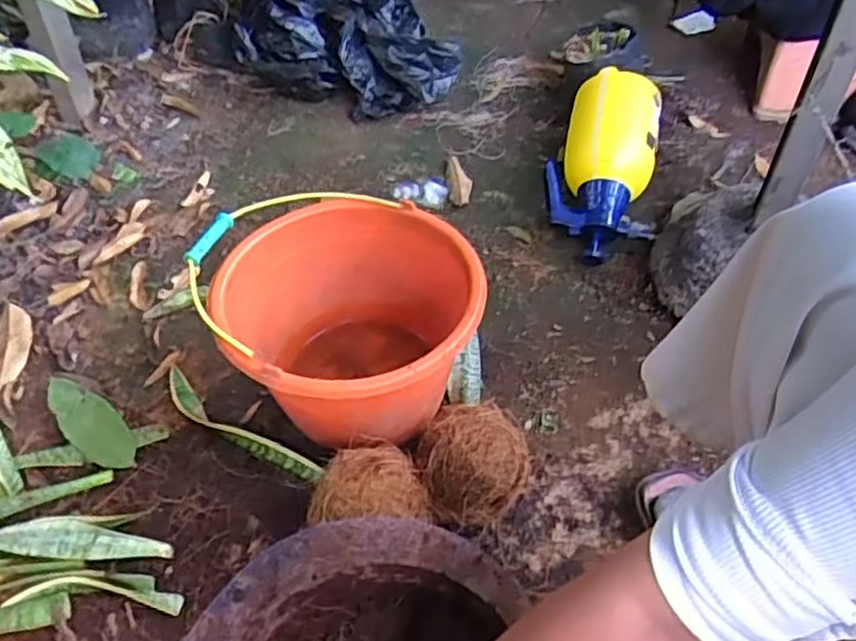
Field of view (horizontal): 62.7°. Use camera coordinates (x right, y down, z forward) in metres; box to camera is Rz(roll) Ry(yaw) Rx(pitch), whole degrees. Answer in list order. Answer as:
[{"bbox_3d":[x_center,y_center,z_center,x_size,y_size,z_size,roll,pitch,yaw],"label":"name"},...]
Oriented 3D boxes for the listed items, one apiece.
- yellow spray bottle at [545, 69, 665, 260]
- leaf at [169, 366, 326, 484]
[{"bbox_3d":[0.265,-0.231,1.029,0.151,0.158,0.260,13,51,13],"label":"yellow spray bottle"},{"bbox_3d":[-0.229,0.126,0.825,0.273,0.038,0.039,30,56,25],"label":"leaf"}]

